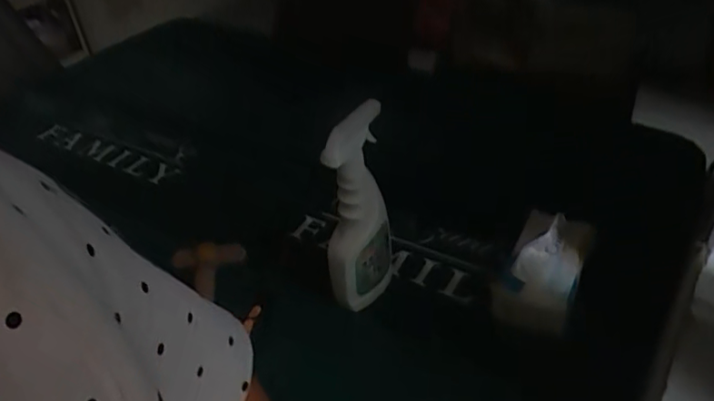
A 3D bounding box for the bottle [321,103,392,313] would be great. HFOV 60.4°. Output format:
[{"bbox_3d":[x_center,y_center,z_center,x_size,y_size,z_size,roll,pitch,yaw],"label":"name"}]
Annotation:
[{"bbox_3d":[0.000,0.022,0.709,0.080,0.252,0.073,-2,39,4],"label":"bottle"}]

